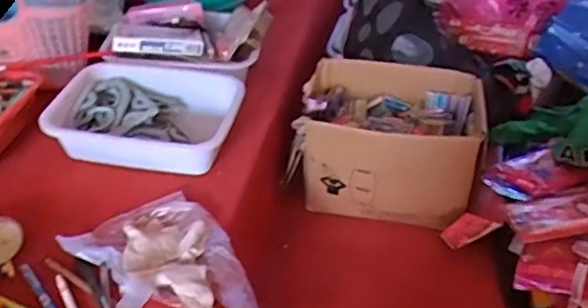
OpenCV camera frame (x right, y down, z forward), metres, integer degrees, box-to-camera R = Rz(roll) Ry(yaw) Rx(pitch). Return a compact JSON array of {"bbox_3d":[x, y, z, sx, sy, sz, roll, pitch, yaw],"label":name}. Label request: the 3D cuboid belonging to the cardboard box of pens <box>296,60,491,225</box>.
[{"bbox_3d":[0.168,-0.019,1.076,0.317,0.213,0.222,6,39,8],"label":"cardboard box of pens"}]

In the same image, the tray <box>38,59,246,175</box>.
[{"bbox_3d":[-0.237,-0.060,0.966,0.287,0.077,0.213,8,39,10],"label":"tray"}]

